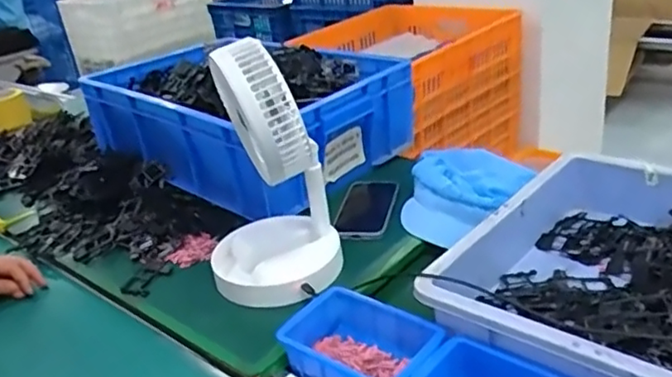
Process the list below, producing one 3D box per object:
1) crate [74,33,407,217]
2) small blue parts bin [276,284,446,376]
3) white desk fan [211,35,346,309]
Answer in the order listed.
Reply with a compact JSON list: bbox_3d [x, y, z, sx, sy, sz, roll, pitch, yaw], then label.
[{"bbox_3d":[-0.166,-0.130,1.078,0.520,0.156,0.336,17,35,40],"label":"crate"},{"bbox_3d":[0.030,0.164,0.631,0.151,0.057,0.100,15,34,37],"label":"small blue parts bin"},{"bbox_3d":[-0.089,-0.024,0.734,0.153,0.291,0.151,-12,27,-8],"label":"white desk fan"}]

